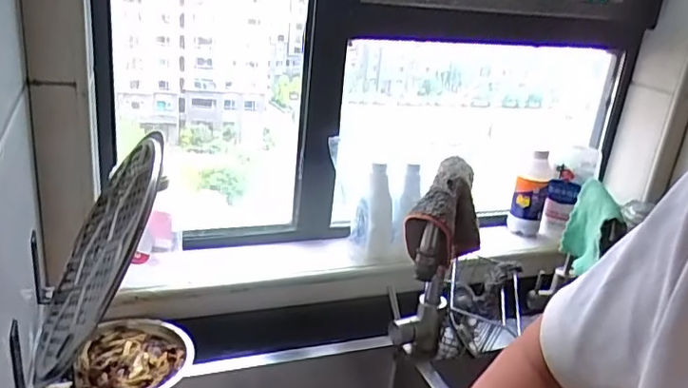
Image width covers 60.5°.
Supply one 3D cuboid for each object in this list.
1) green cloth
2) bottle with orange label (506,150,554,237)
[{"bbox_3d":[0.372,0.051,0.891,0.027,0.139,0.129,8,21,4],"label":"green cloth"},{"bbox_3d":[0.366,-0.004,1.152,0.061,0.168,0.077,14,22,18],"label":"bottle with orange label"}]

